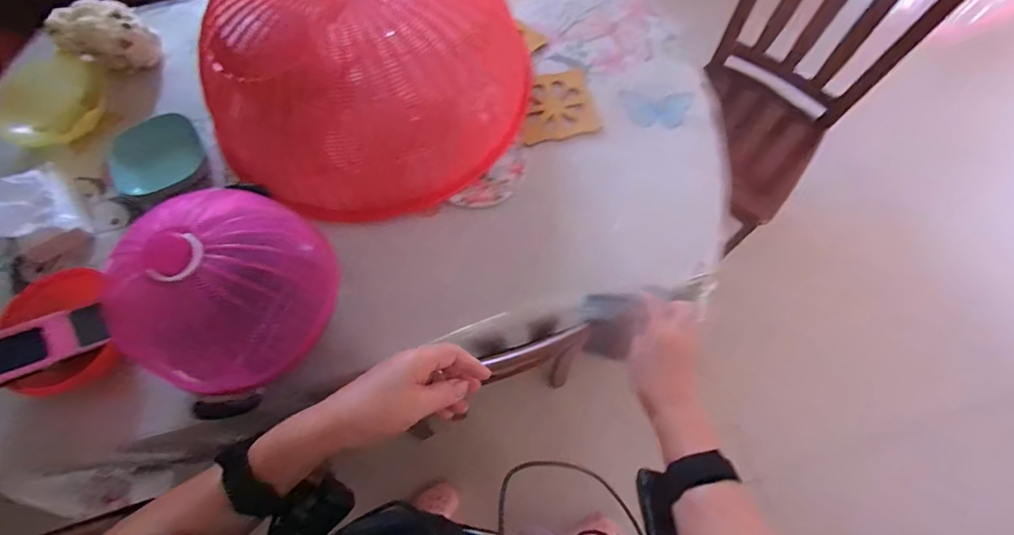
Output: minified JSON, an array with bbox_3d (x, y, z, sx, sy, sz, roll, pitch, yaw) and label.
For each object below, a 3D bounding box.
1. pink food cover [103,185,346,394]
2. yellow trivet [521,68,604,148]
[{"bbox_3d":[-0.343,0.029,0.576,0.192,0.168,0.220,-1,68,0],"label":"pink food cover"},{"bbox_3d":[0.085,-0.288,0.835,0.137,0.013,0.151,-10,69,-3],"label":"yellow trivet"}]

